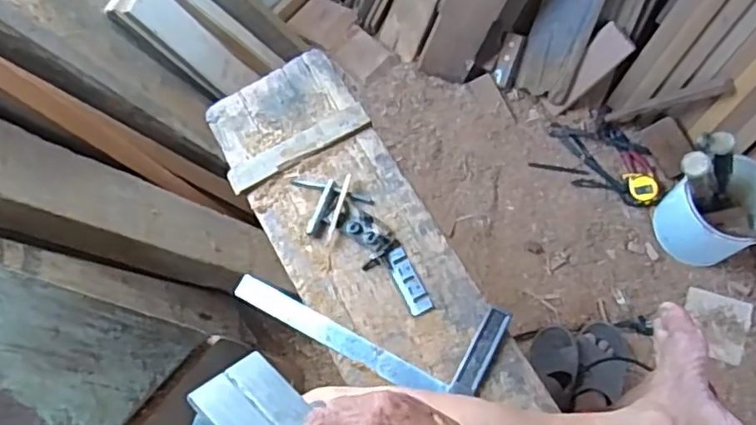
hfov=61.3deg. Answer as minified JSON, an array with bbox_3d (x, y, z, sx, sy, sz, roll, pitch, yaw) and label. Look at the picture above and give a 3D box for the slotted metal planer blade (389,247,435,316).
[{"bbox_3d":[0.036,0.080,0.750,0.027,0.005,0.083,-24,69,-6],"label":"slotted metal planer blade"}]

